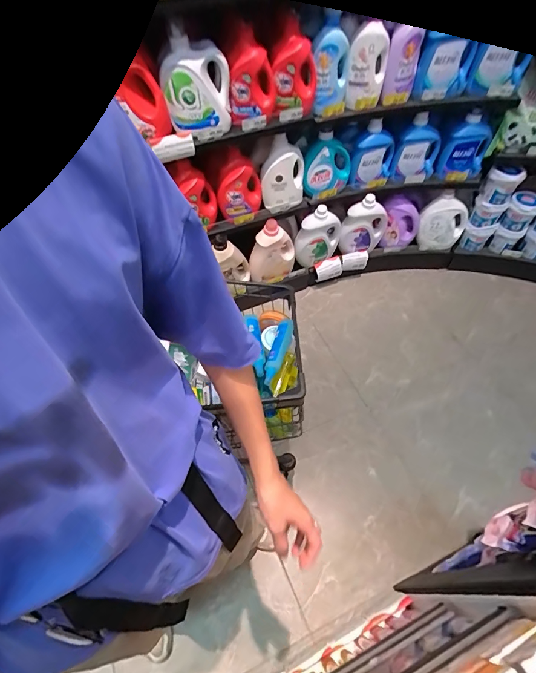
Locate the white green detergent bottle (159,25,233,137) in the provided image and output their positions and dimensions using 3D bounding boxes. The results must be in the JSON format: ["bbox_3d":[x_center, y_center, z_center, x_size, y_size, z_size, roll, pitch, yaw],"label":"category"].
[{"bbox_3d":[-0.230,-0.800,1.132,0.211,0.257,0.126,-7,59,-4],"label":"white green detergent bottle"}]

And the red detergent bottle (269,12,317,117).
[{"bbox_3d":[0.089,-0.895,1.197,0.161,0.269,0.103,-6,59,-3],"label":"red detergent bottle"}]

